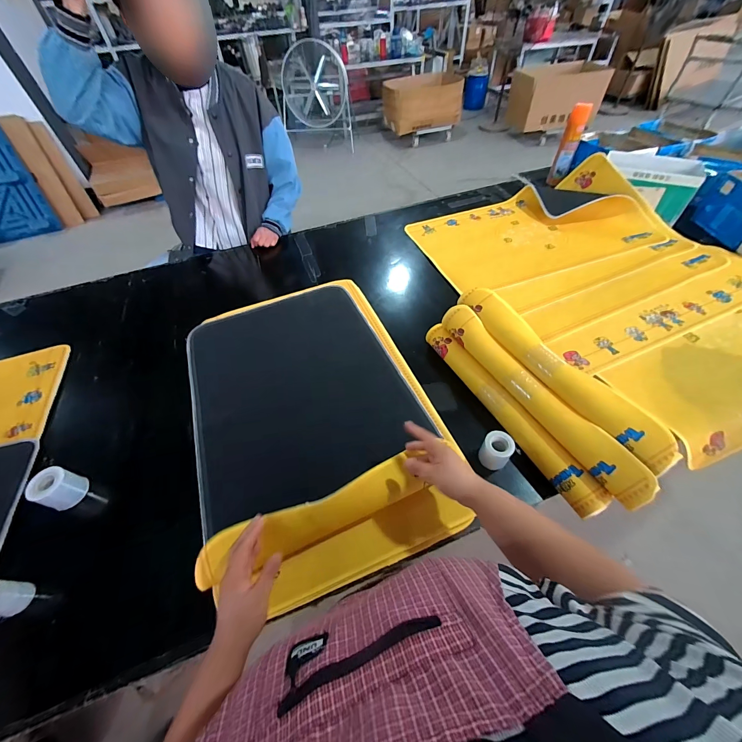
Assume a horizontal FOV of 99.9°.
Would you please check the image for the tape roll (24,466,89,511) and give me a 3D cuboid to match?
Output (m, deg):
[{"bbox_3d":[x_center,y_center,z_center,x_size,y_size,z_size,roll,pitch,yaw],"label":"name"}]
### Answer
[{"bbox_3d":[-0.625,0.236,0.626,0.058,0.071,0.066,11,53,12],"label":"tape roll"}]

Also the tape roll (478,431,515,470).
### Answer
[{"bbox_3d":[0.243,0.158,0.614,0.057,0.059,0.061,24,57,21],"label":"tape roll"}]

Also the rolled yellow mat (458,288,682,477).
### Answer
[{"bbox_3d":[0.360,-0.022,0.639,0.068,0.046,0.501,-22,54,-13],"label":"rolled yellow mat"}]

